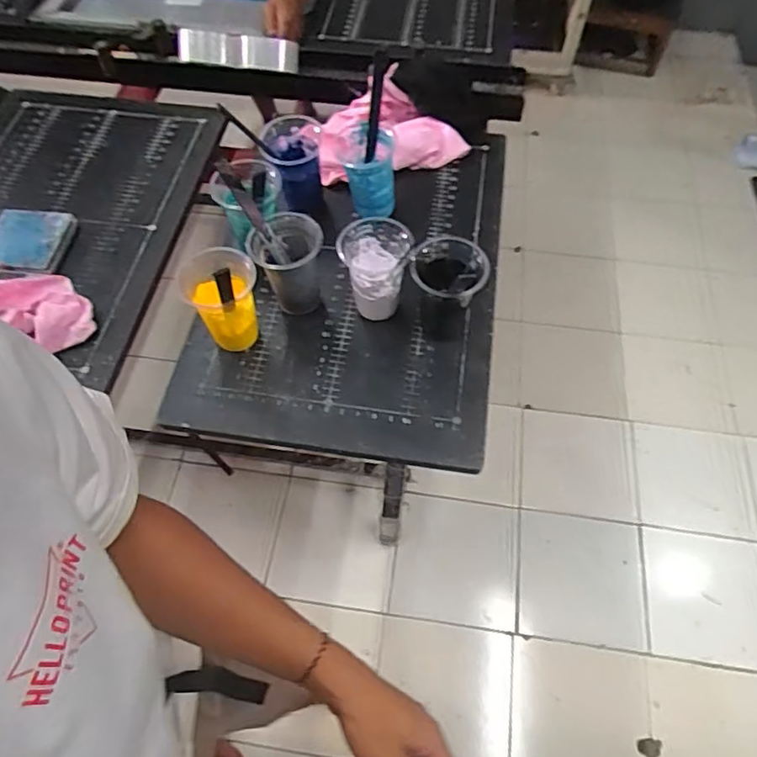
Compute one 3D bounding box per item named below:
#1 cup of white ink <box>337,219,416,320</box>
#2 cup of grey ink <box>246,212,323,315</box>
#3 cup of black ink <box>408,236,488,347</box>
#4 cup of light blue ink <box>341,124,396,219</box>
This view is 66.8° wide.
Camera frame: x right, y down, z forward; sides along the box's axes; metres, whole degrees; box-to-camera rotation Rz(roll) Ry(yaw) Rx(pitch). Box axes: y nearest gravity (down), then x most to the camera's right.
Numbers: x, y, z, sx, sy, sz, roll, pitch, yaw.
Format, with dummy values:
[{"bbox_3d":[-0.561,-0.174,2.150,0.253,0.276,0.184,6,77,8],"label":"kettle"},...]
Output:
[{"bbox_3d":[0.001,-0.139,0.748,0.088,0.113,0.085,0,60,0],"label":"cup of white ink"},{"bbox_3d":[-0.114,-0.147,0.756,0.087,0.120,0.082,0,60,0],"label":"cup of grey ink"},{"bbox_3d":[0.087,-0.110,0.721,0.087,0.132,0.086,0,60,0],"label":"cup of black ink"},{"bbox_3d":[-0.013,-0.302,0.843,0.072,0.102,0.088,-7,60,-4],"label":"cup of light blue ink"}]

